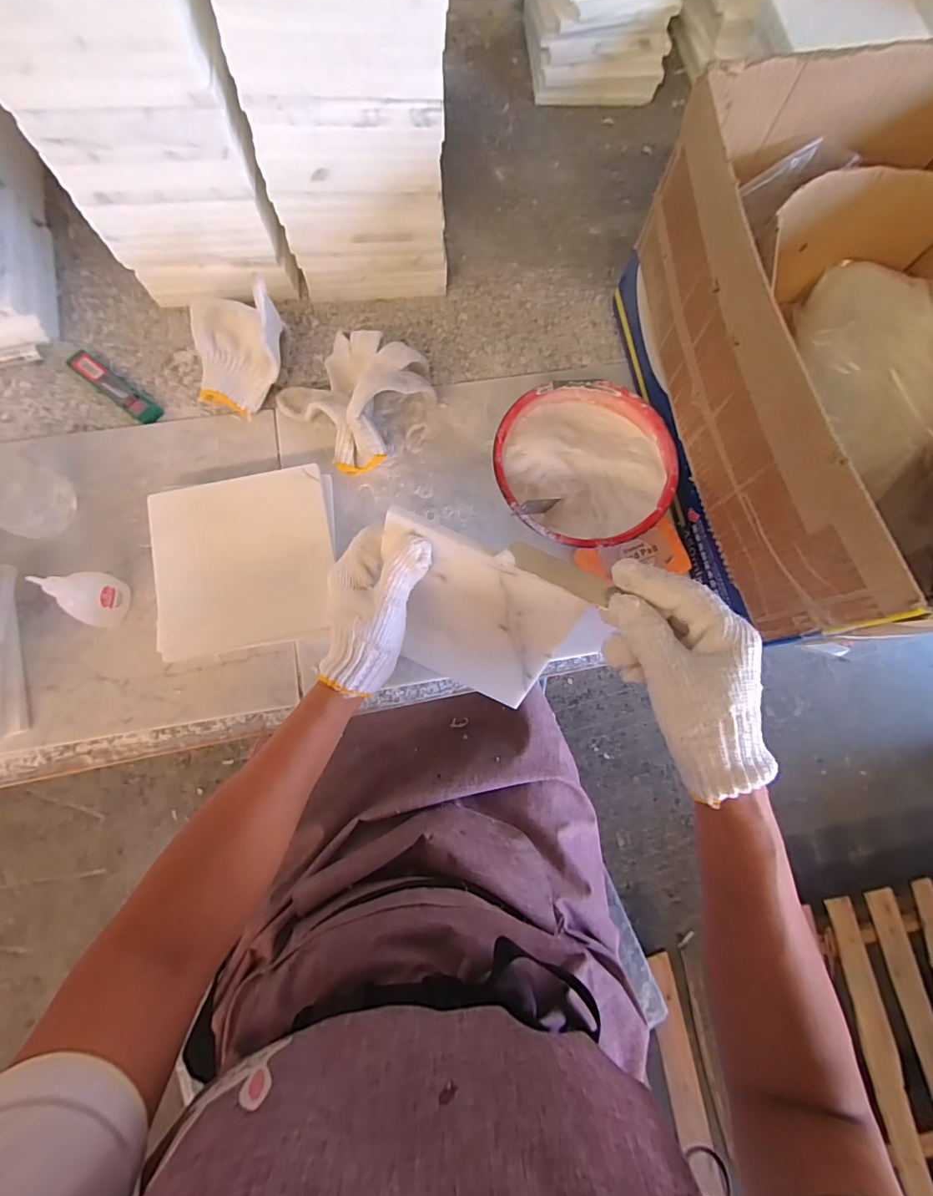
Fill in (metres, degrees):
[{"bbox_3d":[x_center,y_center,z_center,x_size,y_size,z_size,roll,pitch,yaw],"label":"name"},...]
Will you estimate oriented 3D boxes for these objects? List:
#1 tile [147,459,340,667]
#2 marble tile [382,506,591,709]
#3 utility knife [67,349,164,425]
[{"bbox_3d":[-0.195,-0.034,0.425,0.155,0.015,0.153,-9,91,-10],"label":"tile"},{"bbox_3d":[-0.002,0.020,0.377,0.149,0.154,0.005,25,47,2],"label":"marble tile"},{"bbox_3d":[-0.368,-0.220,0.492,0.117,0.012,0.024,36,81,6],"label":"utility knife"}]

